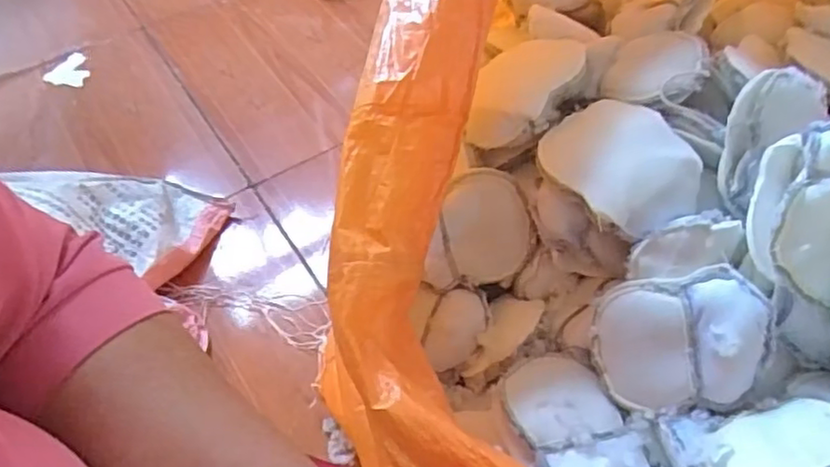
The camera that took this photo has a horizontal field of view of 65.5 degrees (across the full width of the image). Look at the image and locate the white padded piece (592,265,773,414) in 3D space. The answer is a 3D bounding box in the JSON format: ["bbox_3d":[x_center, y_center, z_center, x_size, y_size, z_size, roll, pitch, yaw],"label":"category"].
[{"bbox_3d":[0.270,0.113,0.662,0.170,0.033,0.132,-15,85,33],"label":"white padded piece"}]

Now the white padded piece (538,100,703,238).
[{"bbox_3d":[0.237,-0.082,0.735,0.137,0.041,0.179,-33,57,-21],"label":"white padded piece"}]

